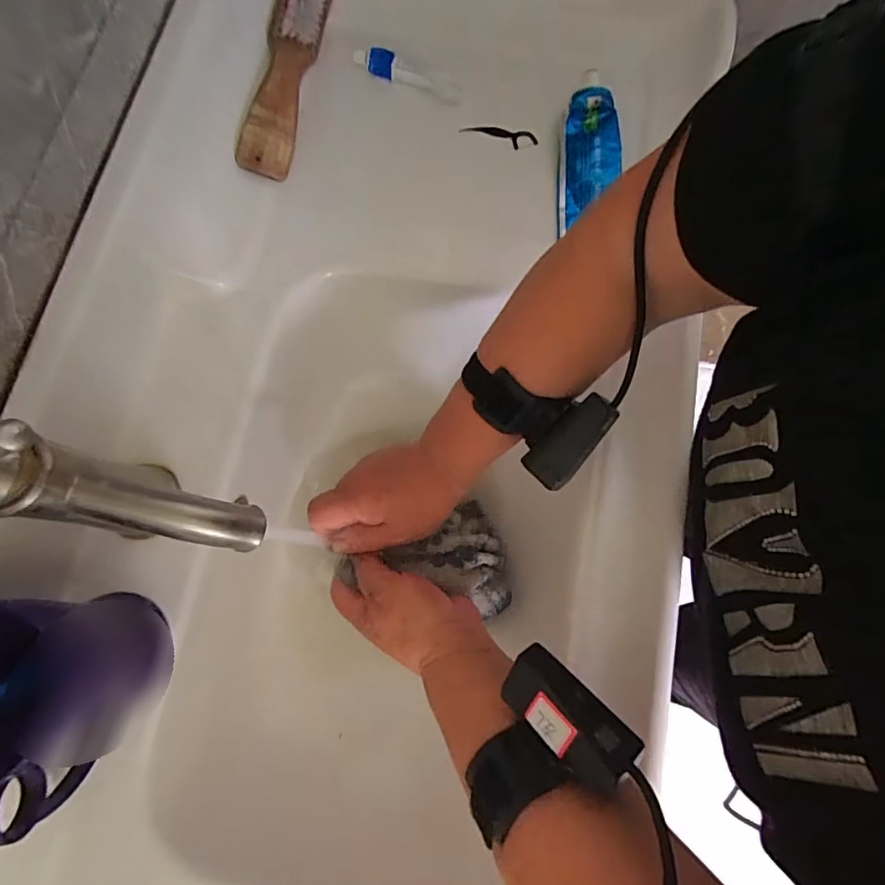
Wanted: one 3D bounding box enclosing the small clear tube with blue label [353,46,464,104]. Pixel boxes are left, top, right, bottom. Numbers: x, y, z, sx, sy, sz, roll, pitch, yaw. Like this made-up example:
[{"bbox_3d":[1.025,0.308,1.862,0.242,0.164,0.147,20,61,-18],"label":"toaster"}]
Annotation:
[{"bbox_3d":[-0.032,-0.347,0.461,0.105,0.015,0.024,18,115,0],"label":"small clear tube with blue label"}]

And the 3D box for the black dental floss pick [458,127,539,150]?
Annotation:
[{"bbox_3d":[0.053,-0.281,0.449,0.069,0.009,0.018,5,75,2],"label":"black dental floss pick"}]

